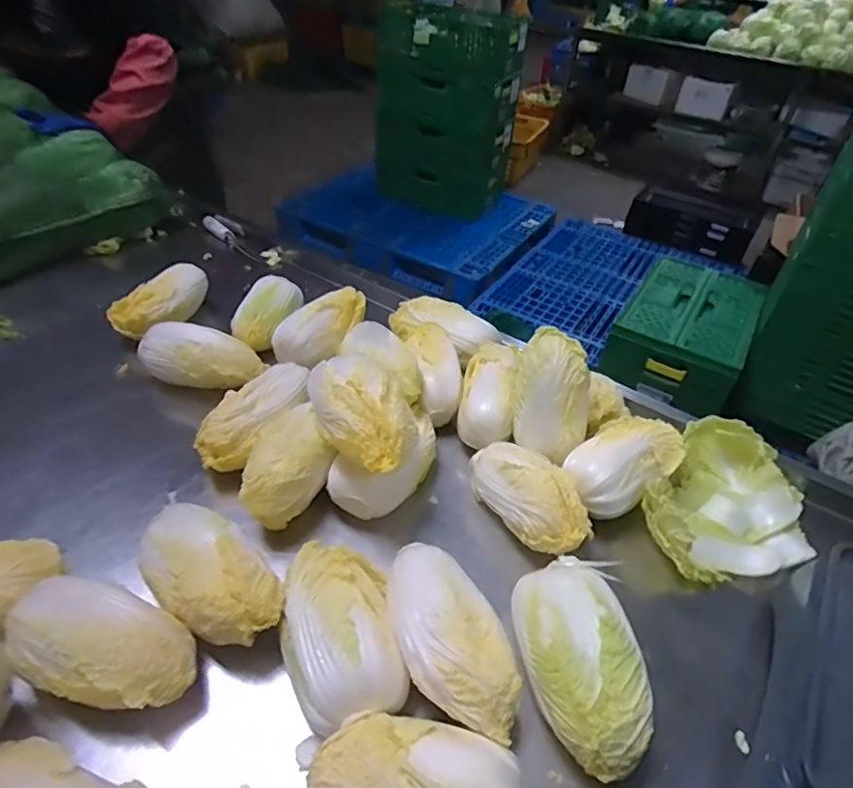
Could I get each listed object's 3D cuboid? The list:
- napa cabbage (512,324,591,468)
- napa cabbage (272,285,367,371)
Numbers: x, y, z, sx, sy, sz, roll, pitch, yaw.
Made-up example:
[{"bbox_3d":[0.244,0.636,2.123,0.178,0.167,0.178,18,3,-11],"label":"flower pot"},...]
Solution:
[{"bbox_3d":[0.161,0.000,0.702,0.097,0.174,0.093,2,11,13],"label":"napa cabbage"},{"bbox_3d":[-0.167,-0.102,0.839,0.099,0.078,0.170,16,43,11],"label":"napa cabbage"}]

